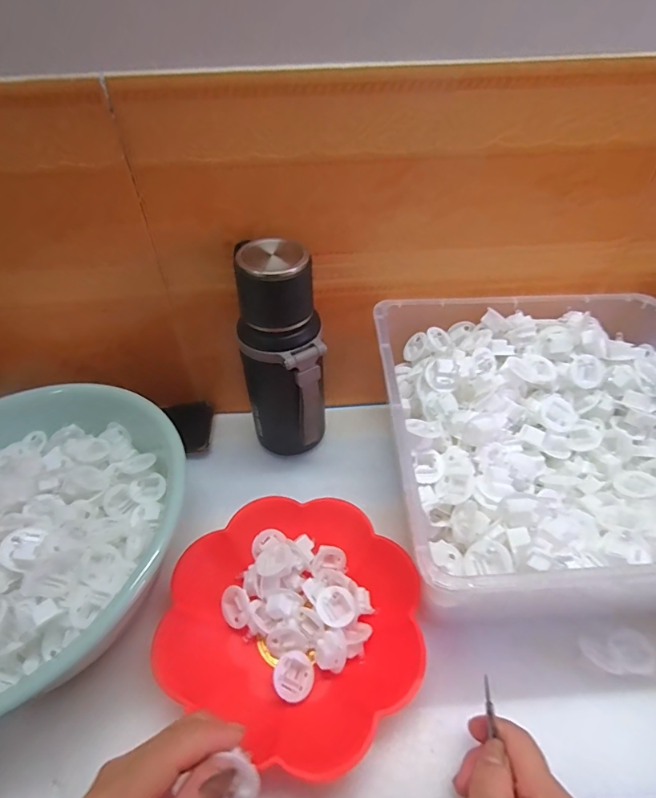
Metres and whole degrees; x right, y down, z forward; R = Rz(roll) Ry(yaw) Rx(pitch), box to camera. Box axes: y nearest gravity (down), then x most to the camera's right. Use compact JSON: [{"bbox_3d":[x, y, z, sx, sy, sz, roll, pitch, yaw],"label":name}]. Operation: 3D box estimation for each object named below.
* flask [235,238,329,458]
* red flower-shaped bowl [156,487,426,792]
[{"bbox_3d":[-0.043,-0.032,0.445,0.075,0.222,0.074,-9,47,-7],"label":"flask"},{"bbox_3d":[-0.029,0.182,0.373,0.194,0.055,0.190,-1,47,1],"label":"red flower-shaped bowl"}]

